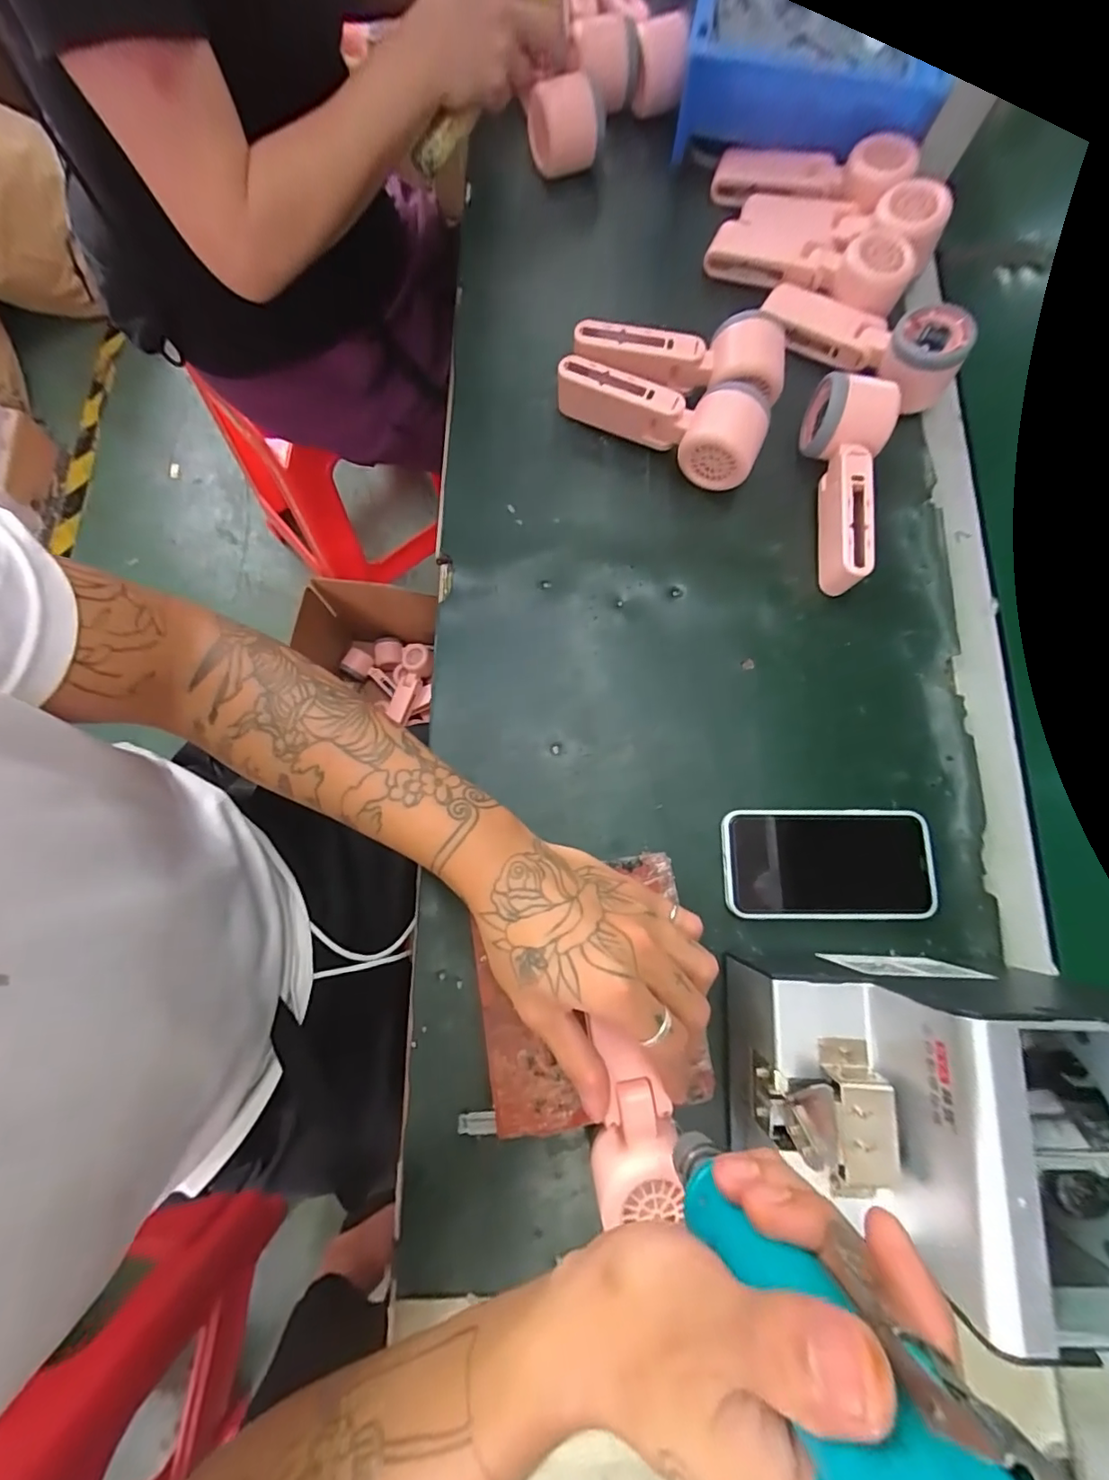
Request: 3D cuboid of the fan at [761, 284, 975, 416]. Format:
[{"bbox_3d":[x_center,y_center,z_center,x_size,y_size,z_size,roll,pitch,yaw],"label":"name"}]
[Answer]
[{"bbox_3d":[0.252,-0.337,0.446,0.166,0.049,0.060,36,79,6],"label":"fan"}]

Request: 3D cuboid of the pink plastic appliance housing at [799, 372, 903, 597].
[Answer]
[{"bbox_3d":[0.219,-0.197,0.424,0.061,0.059,0.157,13,77,0],"label":"pink plastic appliance housing"}]

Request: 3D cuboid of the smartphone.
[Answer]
[{"bbox_3d":[0.193,0.087,0.383,0.146,0.007,0.075,0,78,-3],"label":"smartphone"}]

